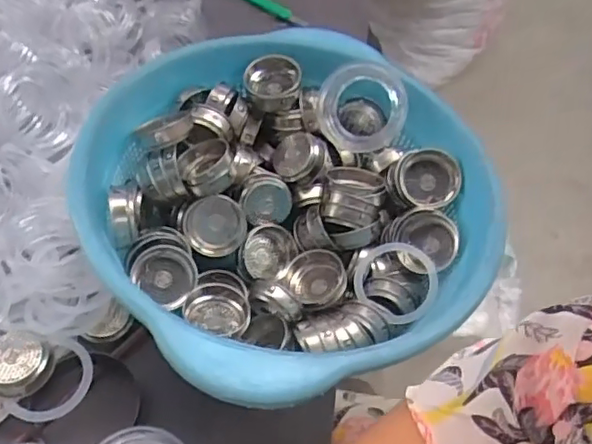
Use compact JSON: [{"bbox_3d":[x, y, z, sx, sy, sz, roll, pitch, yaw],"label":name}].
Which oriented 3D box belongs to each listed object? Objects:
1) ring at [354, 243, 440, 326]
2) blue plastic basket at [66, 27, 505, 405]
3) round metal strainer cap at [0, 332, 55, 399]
[{"bbox_3d":[0.071,0.042,0.426,0.062,0.010,0.058,-11,61,21],"label":"ring"},{"bbox_3d":[-0.004,-0.010,0.431,0.258,0.098,0.266,2,52,-3],"label":"blue plastic basket"},{"bbox_3d":[-0.183,0.094,0.394,0.040,0.015,0.042,33,41,-19],"label":"round metal strainer cap"}]

